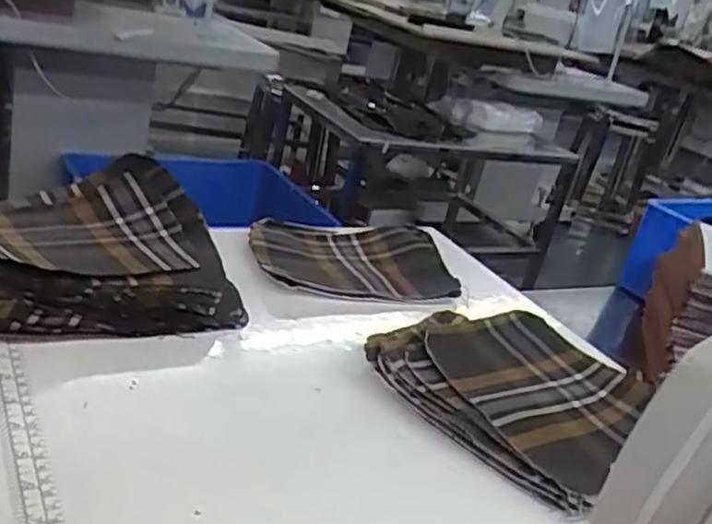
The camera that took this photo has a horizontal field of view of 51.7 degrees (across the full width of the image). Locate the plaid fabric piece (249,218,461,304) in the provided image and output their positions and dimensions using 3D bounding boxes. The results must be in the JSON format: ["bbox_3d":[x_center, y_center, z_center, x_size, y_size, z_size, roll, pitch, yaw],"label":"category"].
[{"bbox_3d":[-0.003,0.000,0.719,0.193,0.028,0.143,7,26,-15],"label":"plaid fabric piece"}]

